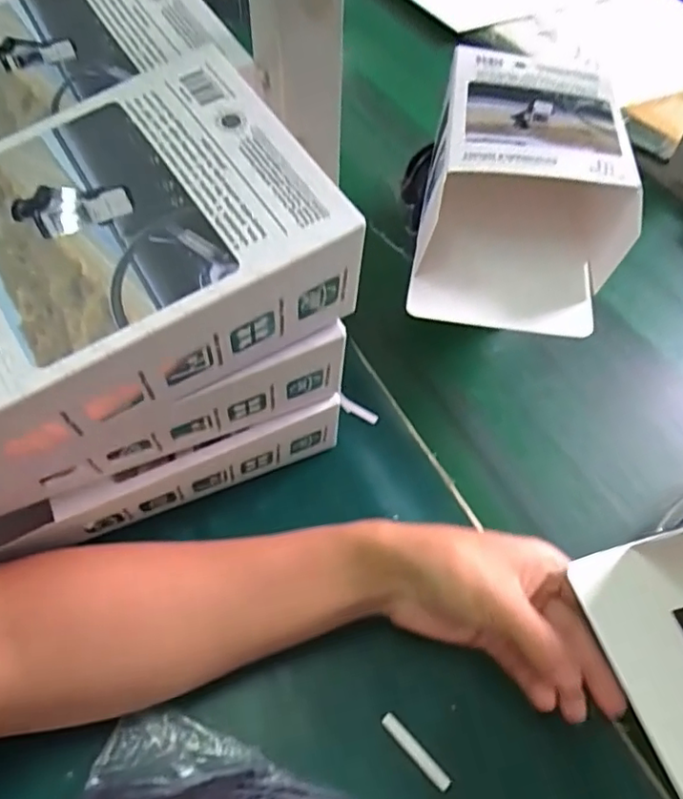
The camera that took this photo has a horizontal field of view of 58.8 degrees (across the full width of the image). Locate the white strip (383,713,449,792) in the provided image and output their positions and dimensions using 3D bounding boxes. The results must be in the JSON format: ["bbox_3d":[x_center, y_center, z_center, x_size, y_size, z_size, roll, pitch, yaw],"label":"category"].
[{"bbox_3d":[0.041,0.192,0.331,0.008,0.004,0.046,-37,63,-24],"label":"white strip"}]

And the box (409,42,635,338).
[{"bbox_3d":[0.141,-0.160,0.476,0.141,0.096,0.225,12,56,7],"label":"box"}]

